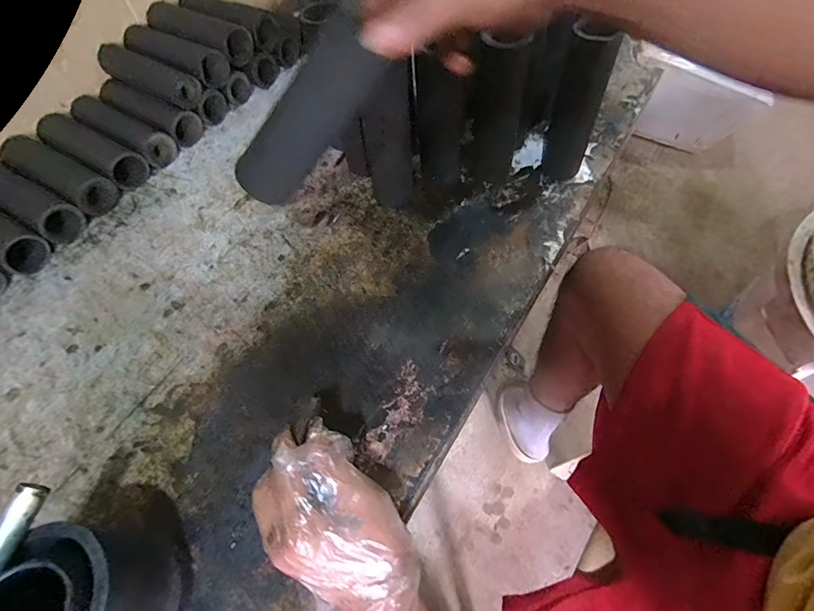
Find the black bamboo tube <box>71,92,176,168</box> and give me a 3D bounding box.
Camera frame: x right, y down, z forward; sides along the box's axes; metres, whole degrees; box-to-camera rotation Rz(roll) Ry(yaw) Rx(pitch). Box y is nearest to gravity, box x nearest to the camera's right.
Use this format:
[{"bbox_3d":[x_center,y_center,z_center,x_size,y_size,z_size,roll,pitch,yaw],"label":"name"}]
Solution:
[{"bbox_3d":[-0.438,-0.268,0.645,0.180,0.055,0.049,26,63,20],"label":"black bamboo tube"}]

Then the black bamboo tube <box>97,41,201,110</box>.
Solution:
[{"bbox_3d":[-0.400,-0.354,0.647,0.177,0.046,0.052,25,63,21],"label":"black bamboo tube"}]

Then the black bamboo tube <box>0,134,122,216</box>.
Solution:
[{"bbox_3d":[-0.495,-0.183,0.599,0.184,0.058,0.058,25,62,19],"label":"black bamboo tube"}]

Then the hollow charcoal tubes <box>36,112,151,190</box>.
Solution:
[{"bbox_3d":[-0.470,-0.227,0.627,0.188,0.061,0.057,26,63,20],"label":"hollow charcoal tubes"}]

